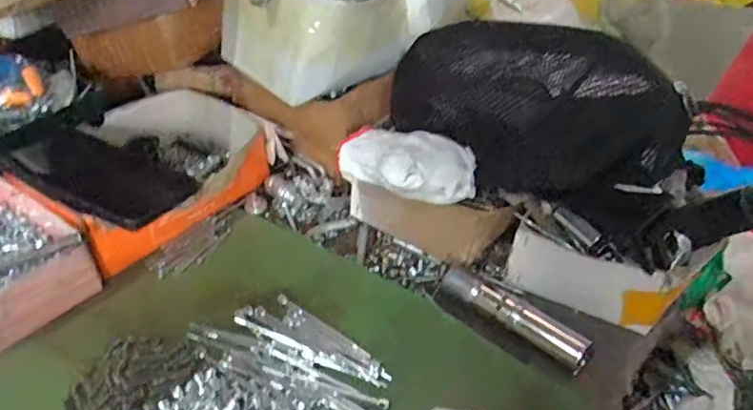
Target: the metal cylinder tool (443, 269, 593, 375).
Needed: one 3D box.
[{"bbox_3d":[0.107,0.086,0.440,0.121,0.023,0.021,32,46,31],"label":"metal cylinder tool"}]

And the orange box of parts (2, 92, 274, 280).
[{"bbox_3d":[-0.216,-0.035,0.529,0.170,0.058,0.193,30,44,29],"label":"orange box of parts"}]

